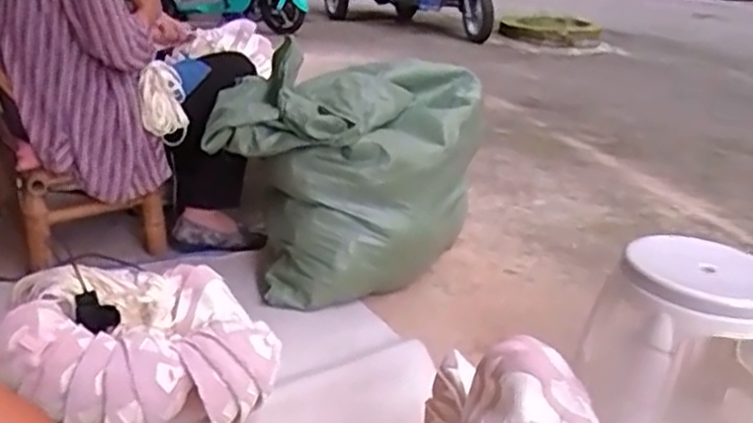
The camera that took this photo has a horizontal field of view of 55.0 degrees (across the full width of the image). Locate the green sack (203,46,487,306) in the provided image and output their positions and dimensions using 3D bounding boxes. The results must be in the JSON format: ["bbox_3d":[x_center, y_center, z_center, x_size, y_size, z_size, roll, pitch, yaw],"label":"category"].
[{"bbox_3d":[-0.054,-0.080,1.662,0.534,0.450,0.477,4,22,5],"label":"green sack"}]

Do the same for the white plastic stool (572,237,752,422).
[{"bbox_3d":[0.480,0.223,1.121,0.264,0.286,0.252,2,22,1],"label":"white plastic stool"}]

